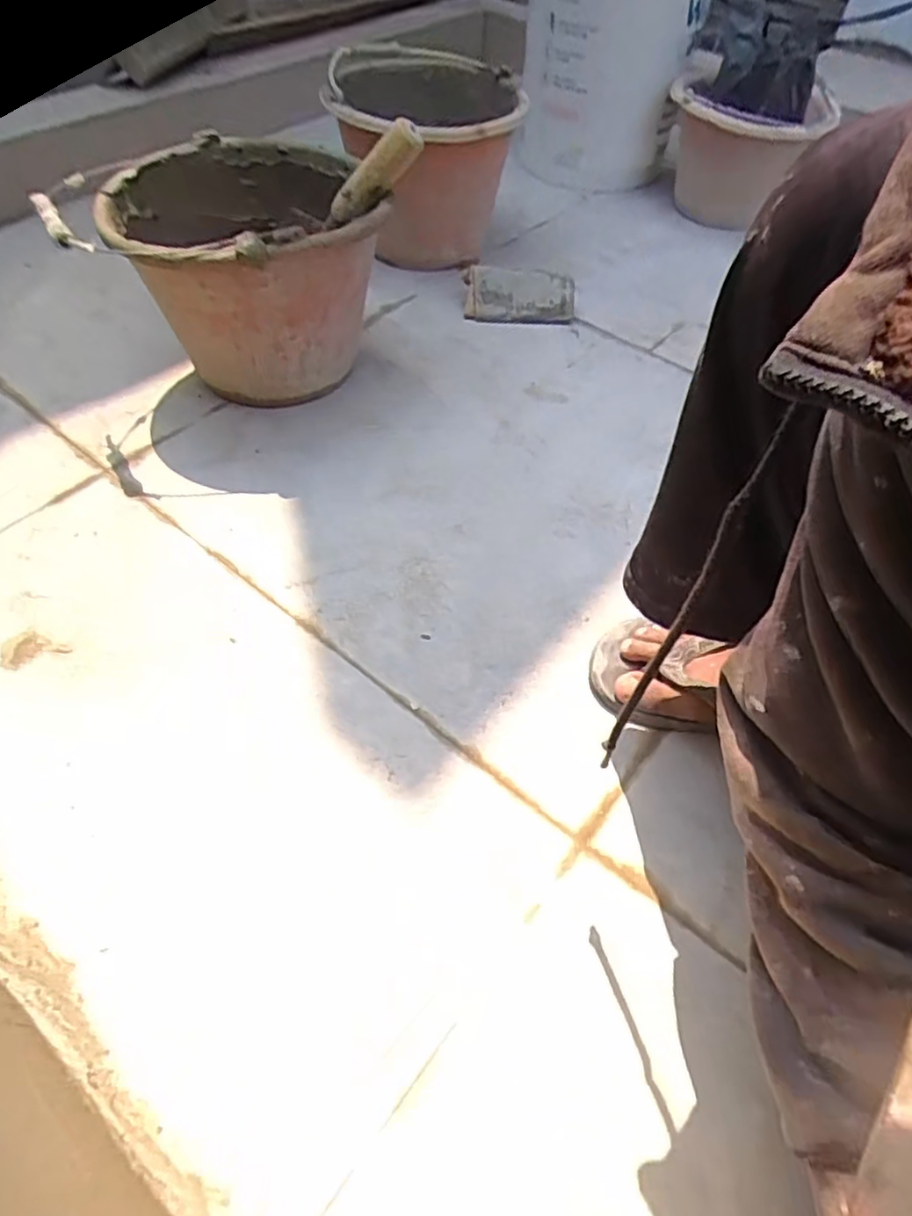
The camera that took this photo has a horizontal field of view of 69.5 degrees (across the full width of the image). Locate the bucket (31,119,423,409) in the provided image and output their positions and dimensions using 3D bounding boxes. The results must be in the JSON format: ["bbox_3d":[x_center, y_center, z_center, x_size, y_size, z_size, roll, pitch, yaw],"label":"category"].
[{"bbox_3d":[-0.207,-0.379,0.734,0.297,0.222,0.259,5,54,1],"label":"bucket"}]

